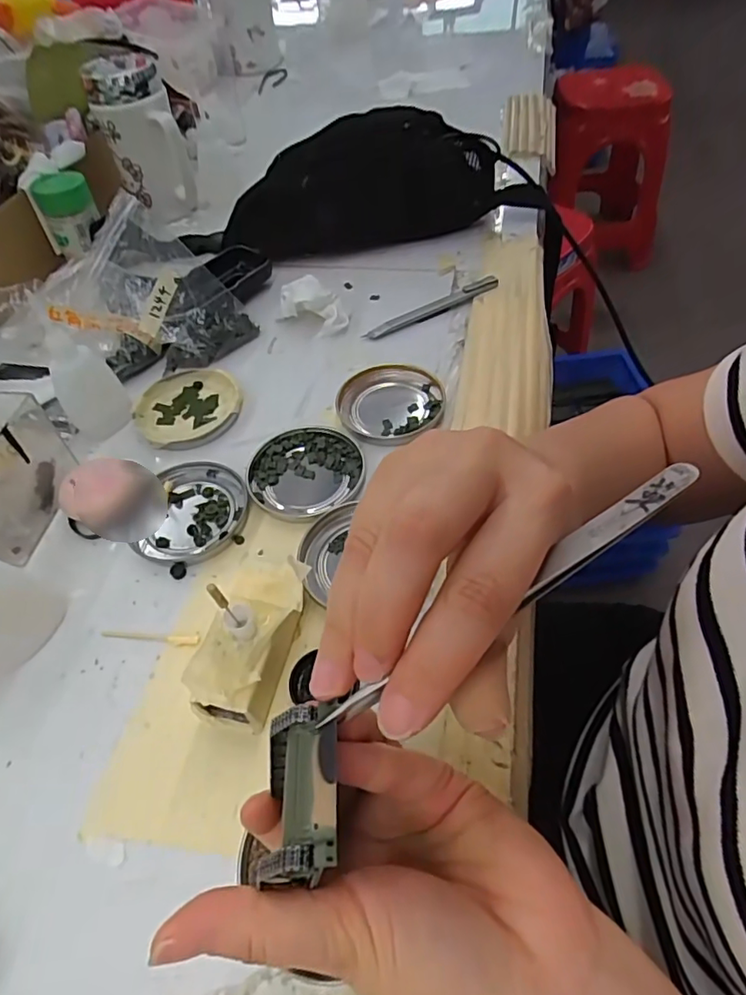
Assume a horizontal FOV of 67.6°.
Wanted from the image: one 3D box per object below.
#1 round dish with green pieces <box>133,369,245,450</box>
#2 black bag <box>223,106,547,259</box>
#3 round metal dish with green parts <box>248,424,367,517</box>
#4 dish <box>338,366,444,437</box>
[{"bbox_3d":[-0.143,-0.072,0.434,0.080,0.011,0.088,-3,52,4],"label":"round dish with green pieces"},{"bbox_3d":[0.006,-0.322,0.555,0.305,0.097,0.093,-14,52,-5],"label":"black bag"},{"bbox_3d":[-0.047,-0.018,0.384,0.078,0.007,0.074,-3,52,4],"label":"round metal dish with green parts"},{"bbox_3d":[0.012,-0.073,0.419,0.079,0.011,0.073,14,55,16],"label":"dish"}]

